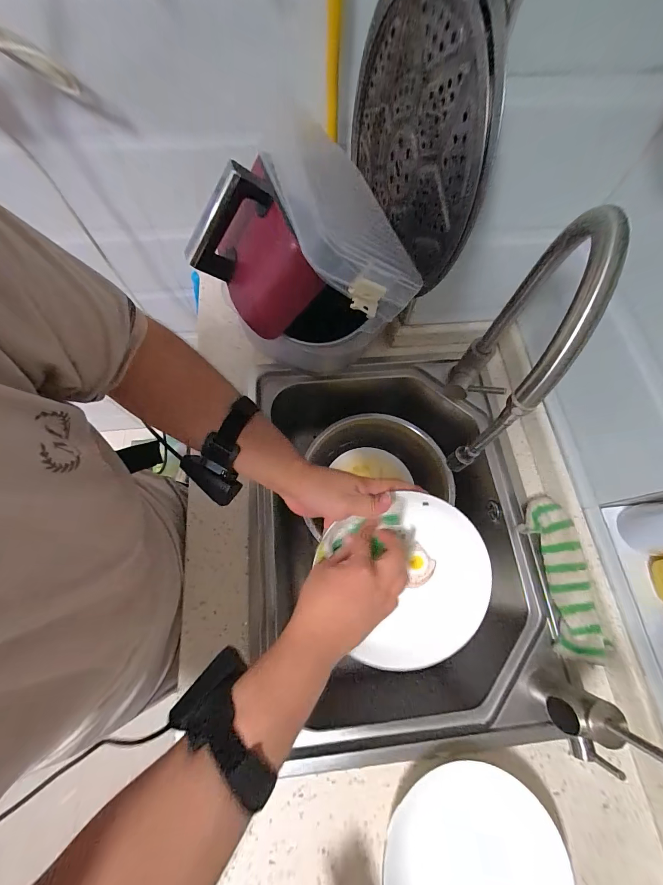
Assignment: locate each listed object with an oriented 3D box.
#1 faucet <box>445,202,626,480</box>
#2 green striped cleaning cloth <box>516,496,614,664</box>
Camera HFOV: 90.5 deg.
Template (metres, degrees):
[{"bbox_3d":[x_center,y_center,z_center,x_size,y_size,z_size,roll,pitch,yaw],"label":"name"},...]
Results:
[{"bbox_3d":[0.204,-0.092,0.414,0.063,0.354,0.239,30,72,10],"label":"faucet"},{"bbox_3d":[0.338,0.192,0.481,0.068,0.022,0.214,-12,73,12],"label":"green striped cleaning cloth"}]

